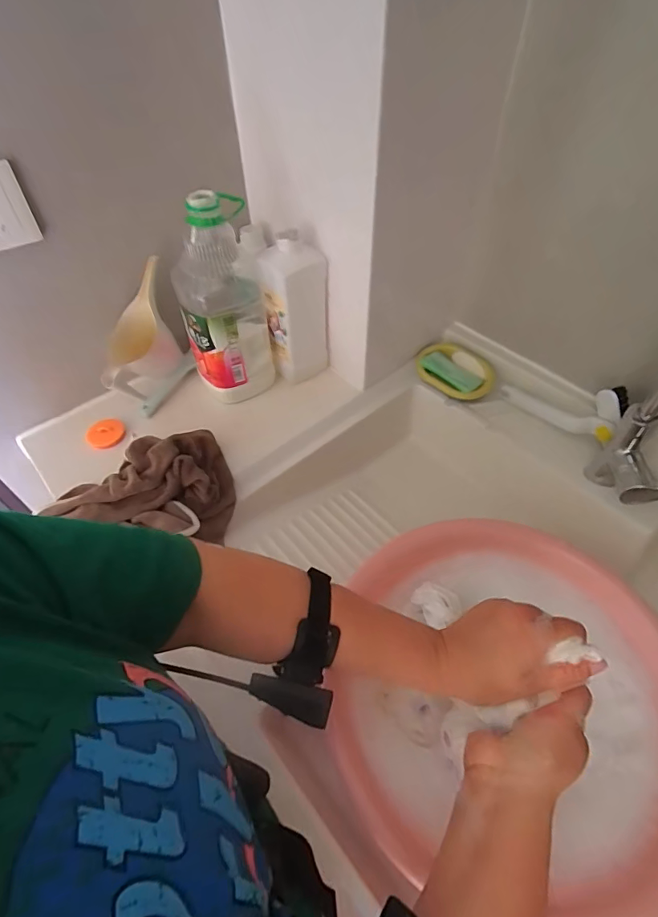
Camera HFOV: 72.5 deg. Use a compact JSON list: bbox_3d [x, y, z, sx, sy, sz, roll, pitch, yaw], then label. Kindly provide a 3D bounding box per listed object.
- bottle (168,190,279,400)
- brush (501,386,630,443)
[{"bbox_3d":[-0.152,-0.216,0.648,0.115,0.288,0.112,-15,52,-11],"label":"bottle"},{"bbox_3d":[0.341,-0.080,0.674,0.172,0.056,0.057,21,52,42],"label":"brush"}]

